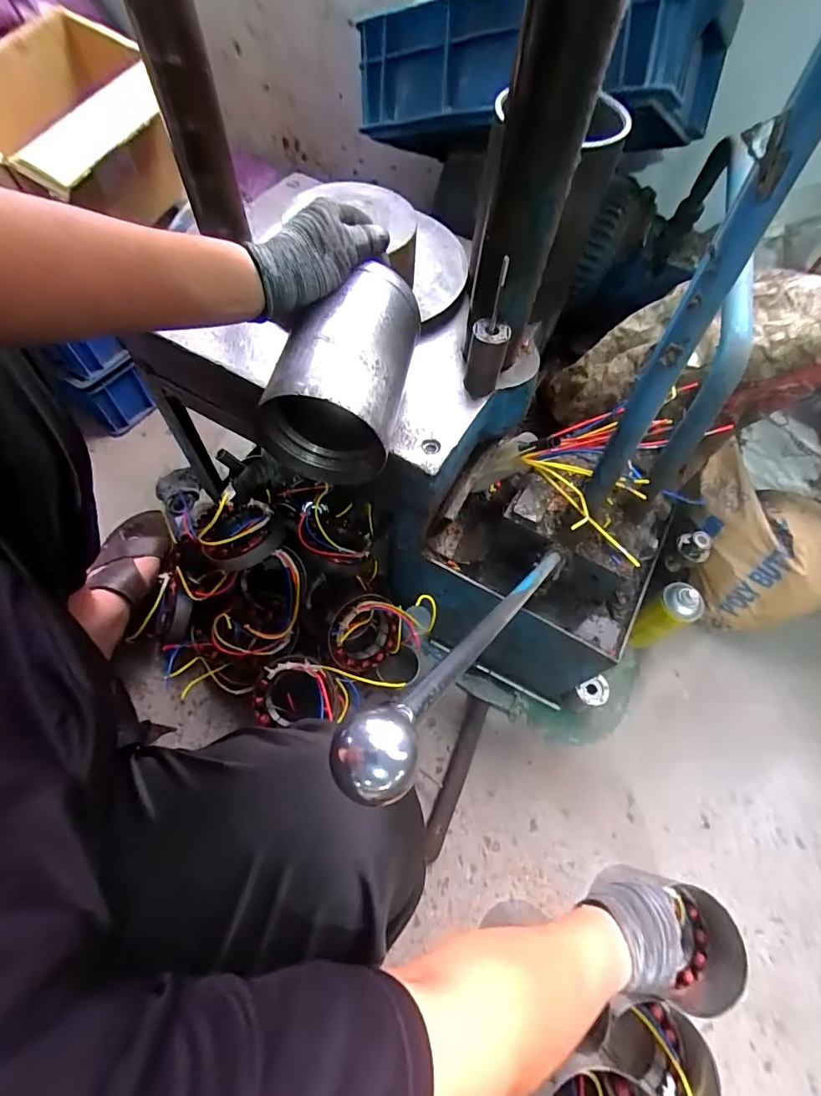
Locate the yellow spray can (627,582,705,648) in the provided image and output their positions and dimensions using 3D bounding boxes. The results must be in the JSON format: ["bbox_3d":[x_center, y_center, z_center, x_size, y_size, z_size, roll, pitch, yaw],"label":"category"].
[{"bbox_3d":[0.413,0.115,0.797,0.071,0.175,0.061,11,62,3],"label":"yellow spray can"}]

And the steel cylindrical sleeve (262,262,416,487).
[{"bbox_3d":[-0.057,-0.161,0.450,0.105,0.111,0.179,12,62,4],"label":"steel cylindrical sleeve"}]

